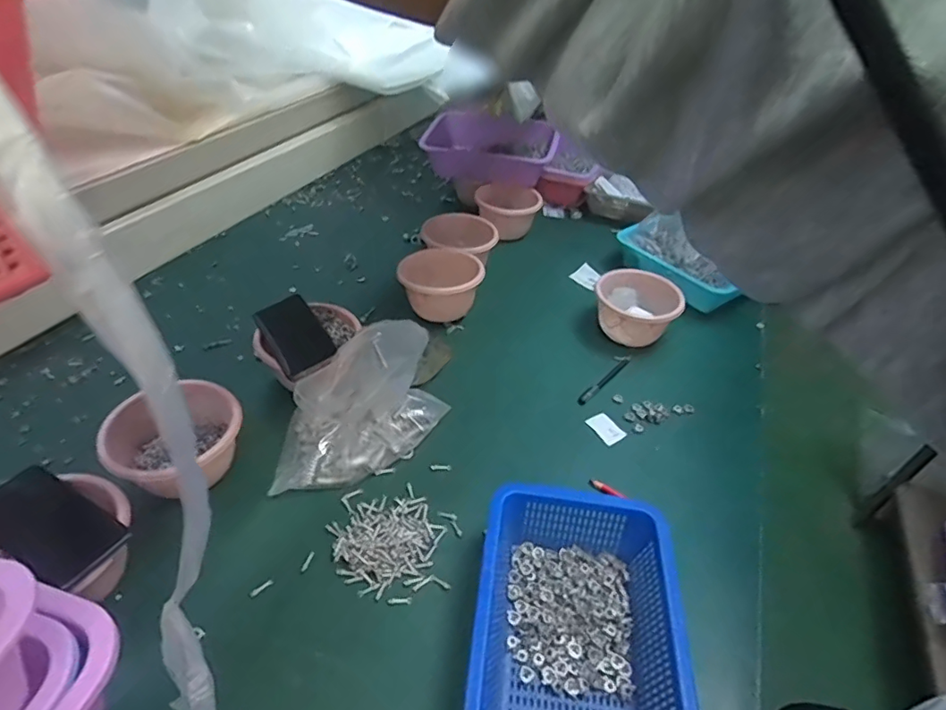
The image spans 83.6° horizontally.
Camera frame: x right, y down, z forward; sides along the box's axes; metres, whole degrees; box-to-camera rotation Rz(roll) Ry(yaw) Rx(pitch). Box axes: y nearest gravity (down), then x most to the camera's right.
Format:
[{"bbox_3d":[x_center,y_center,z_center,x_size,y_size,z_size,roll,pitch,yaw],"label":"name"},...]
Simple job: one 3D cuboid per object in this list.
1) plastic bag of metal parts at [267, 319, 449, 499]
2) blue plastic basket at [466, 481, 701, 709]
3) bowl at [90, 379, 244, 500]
[{"bbox_3d":[-0.155,0.055,0.706,0.256,0.148,0.148,-17,47,-24],"label":"plastic bag of metal parts"},{"bbox_3d":[0.096,0.272,0.534,0.194,0.092,0.264,8,42,2],"label":"blue plastic basket"},{"bbox_3d":[-0.374,0.110,0.658,0.141,0.091,0.134,3,42,-3],"label":"bowl"}]

